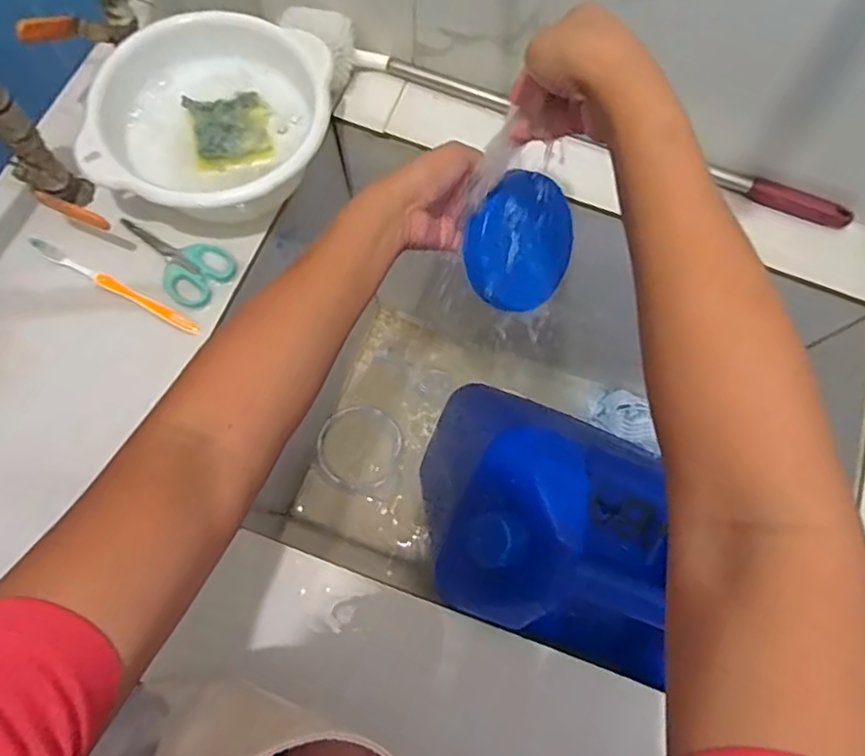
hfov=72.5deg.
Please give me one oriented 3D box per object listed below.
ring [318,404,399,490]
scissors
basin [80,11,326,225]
[{"bbox_3d":[-0.114,0.102,0.901,0.126,0.010,0.130,1,73,-2],"label":"ring"},{"bbox_3d":[-0.240,-0.116,0.546,0.116,0.010,0.062,37,75,9],"label":"scissors"},{"bbox_3d":[-0.194,-0.225,0.537,0.198,0.096,0.180,1,73,-2],"label":"basin"}]

